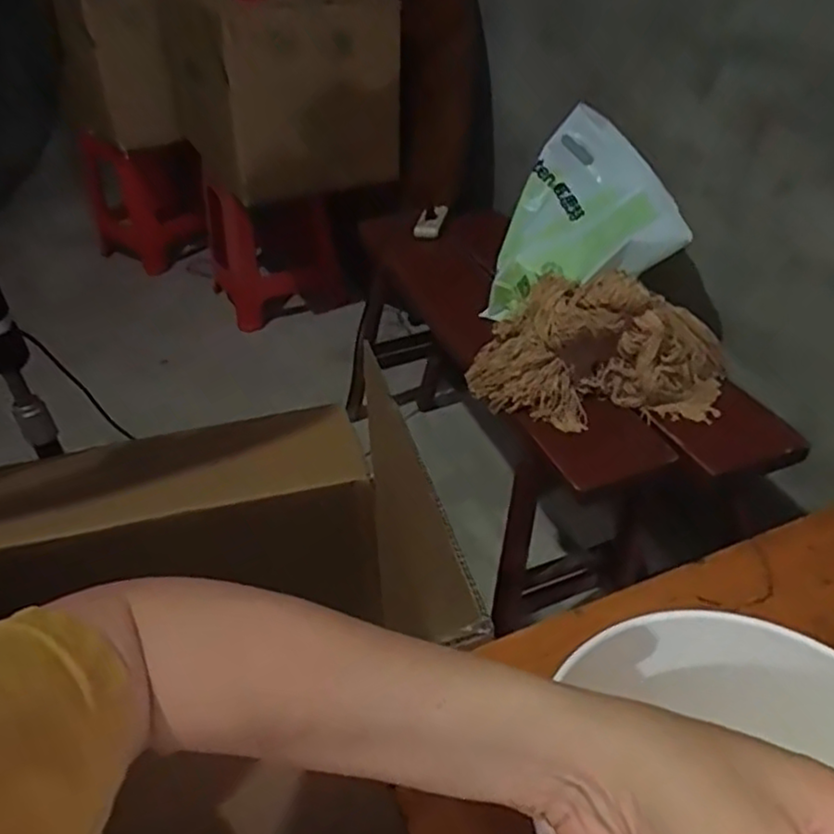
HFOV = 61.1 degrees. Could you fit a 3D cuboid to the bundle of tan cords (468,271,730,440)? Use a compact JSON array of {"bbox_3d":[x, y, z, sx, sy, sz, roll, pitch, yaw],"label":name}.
[{"bbox_3d":[0.260,-0.096,1.009,0.366,0.172,0.150,2,37,7],"label":"bundle of tan cords"}]

